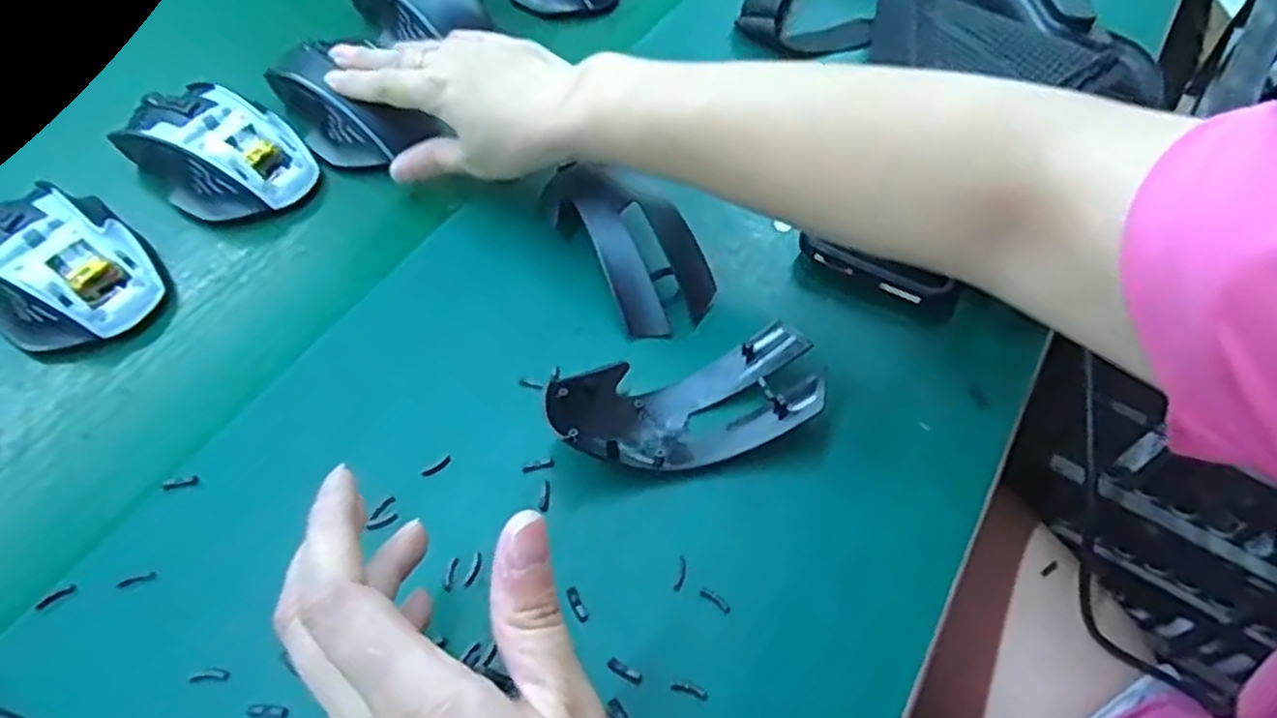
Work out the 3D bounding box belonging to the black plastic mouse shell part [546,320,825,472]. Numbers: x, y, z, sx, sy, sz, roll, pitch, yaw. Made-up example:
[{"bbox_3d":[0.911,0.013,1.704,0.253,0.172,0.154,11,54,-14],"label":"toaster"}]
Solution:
[{"bbox_3d":[0.020,0.019,0.339,0.112,0.026,0.050,-9,56,-8],"label":"black plastic mouse shell part"}]

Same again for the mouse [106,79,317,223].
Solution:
[{"bbox_3d":[-0.225,-0.113,0.426,0.088,0.035,0.067,21,57,12],"label":"mouse"}]

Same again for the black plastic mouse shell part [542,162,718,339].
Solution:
[{"bbox_3d":[-0.004,-0.061,0.394,0.051,0.025,0.102,-28,61,-20],"label":"black plastic mouse shell part"}]

